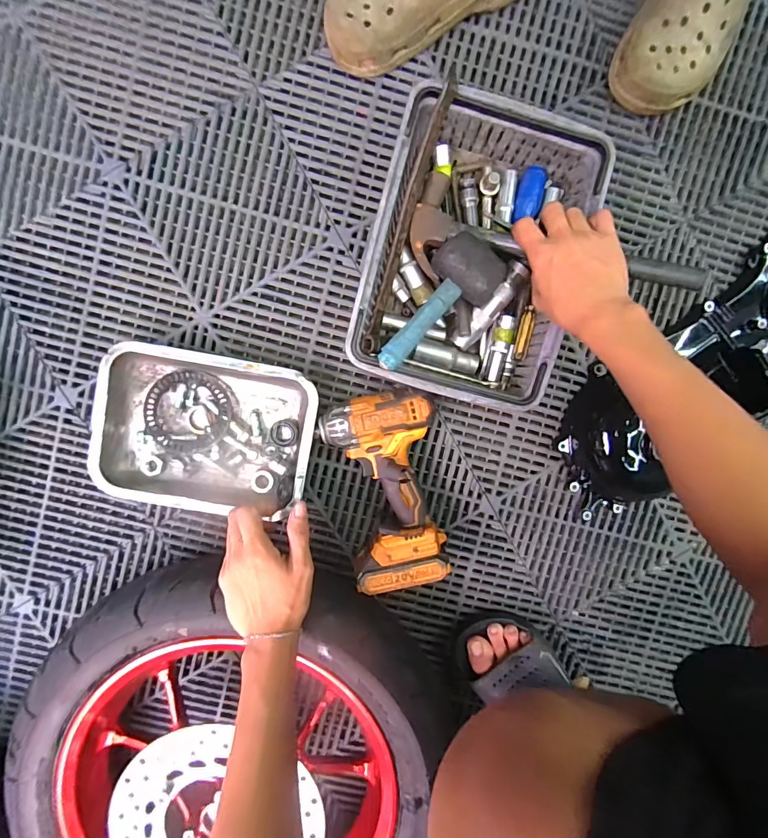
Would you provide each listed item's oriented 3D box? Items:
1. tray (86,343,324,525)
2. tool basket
[{"bbox_3d":[-0.218,0.020,0.517,0.255,0.043,0.193,11,95,-3],"label":"tray"},{"bbox_3d":[0.101,-0.182,0.482,0.221,0.109,0.302,15,95,-4],"label":"tool basket"}]

